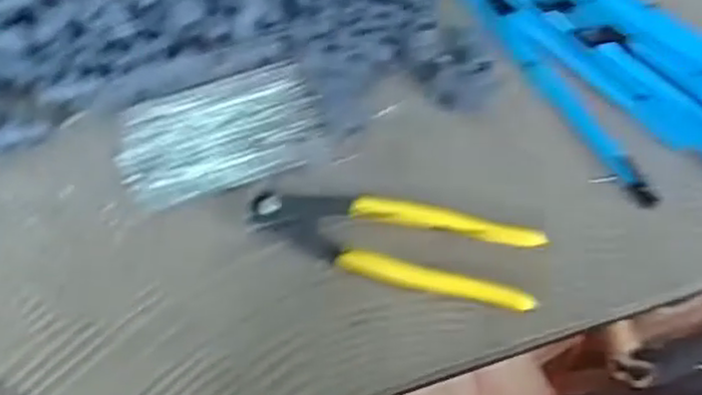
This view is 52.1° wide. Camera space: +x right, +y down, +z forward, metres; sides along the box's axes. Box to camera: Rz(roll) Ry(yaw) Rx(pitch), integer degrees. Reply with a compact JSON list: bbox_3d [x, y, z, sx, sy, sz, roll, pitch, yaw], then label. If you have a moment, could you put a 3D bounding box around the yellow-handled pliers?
[{"bbox_3d":[0.023,0.025,0.408,0.163,0.009,0.050,10,66,8],"label":"yellow-handled pliers"}]

